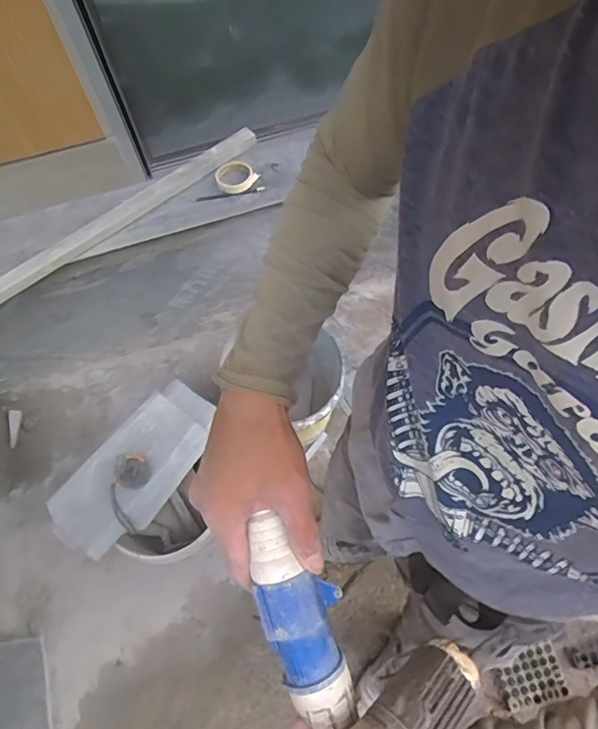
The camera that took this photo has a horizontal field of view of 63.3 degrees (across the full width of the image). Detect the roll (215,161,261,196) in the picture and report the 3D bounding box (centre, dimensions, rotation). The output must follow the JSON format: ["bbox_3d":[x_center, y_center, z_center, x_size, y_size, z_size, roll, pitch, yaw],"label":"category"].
[{"bbox_3d":[-0.143,-0.443,1.130,0.090,0.021,0.080,16,65,8],"label":"roll"}]

